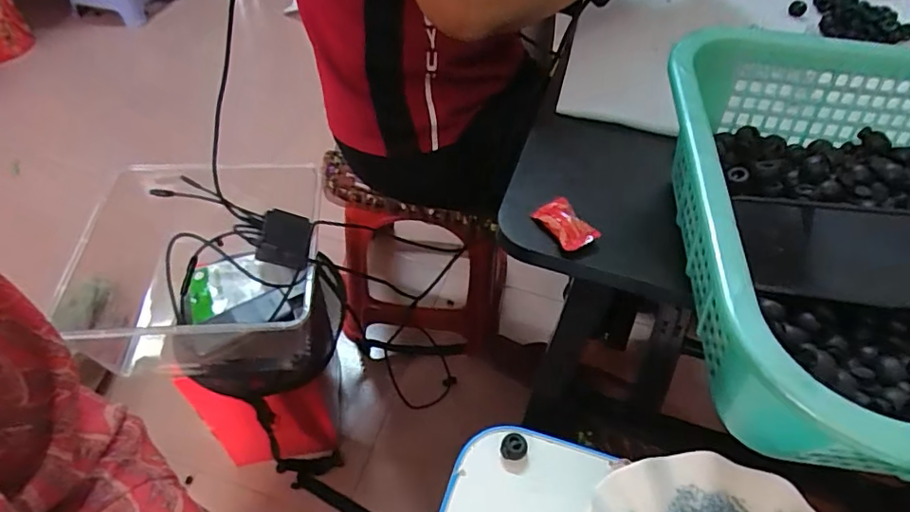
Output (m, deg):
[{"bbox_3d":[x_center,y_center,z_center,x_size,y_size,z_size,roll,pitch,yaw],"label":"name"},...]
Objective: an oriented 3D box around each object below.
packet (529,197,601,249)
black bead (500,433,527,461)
[{"bbox_3d":[0.078,-0.022,0.379,0.030,0.009,0.046,-24,55,-21],"label":"packet"},{"bbox_3d":[0.042,0.134,0.377,0.018,0.011,0.017,1,50,-2],"label":"black bead"}]

